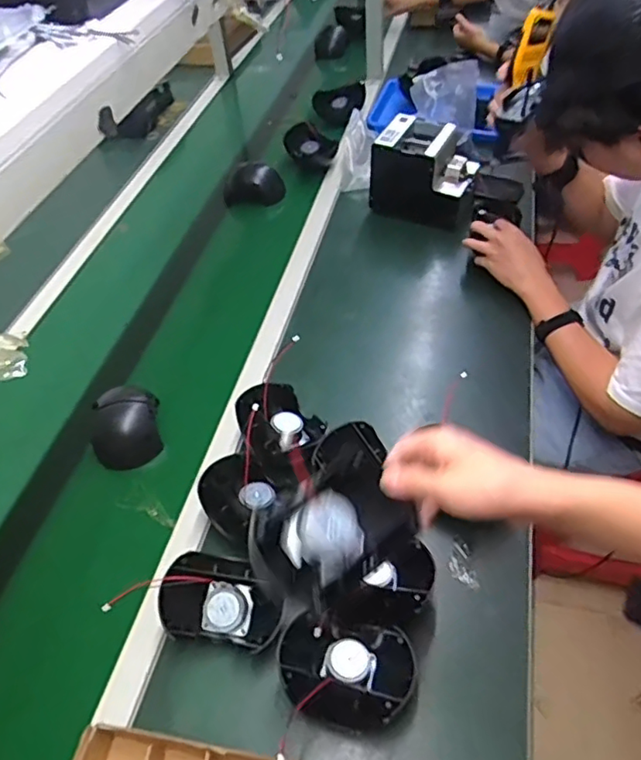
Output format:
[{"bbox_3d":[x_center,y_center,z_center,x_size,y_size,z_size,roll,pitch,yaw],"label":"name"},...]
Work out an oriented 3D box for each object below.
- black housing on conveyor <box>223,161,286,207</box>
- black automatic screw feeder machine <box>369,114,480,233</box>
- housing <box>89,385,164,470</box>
[{"bbox_3d":[-0.142,-0.422,1.241,0.124,0.063,0.060,-1,50,4],"label":"black housing on conveyor"},{"bbox_3d":[0.208,-0.394,1.109,0.192,0.138,0.156,27,57,25],"label":"black automatic screw feeder machine"},{"bbox_3d":[-0.278,0.067,0.832,0.088,0.063,0.117,-11,50,-5],"label":"housing"}]

